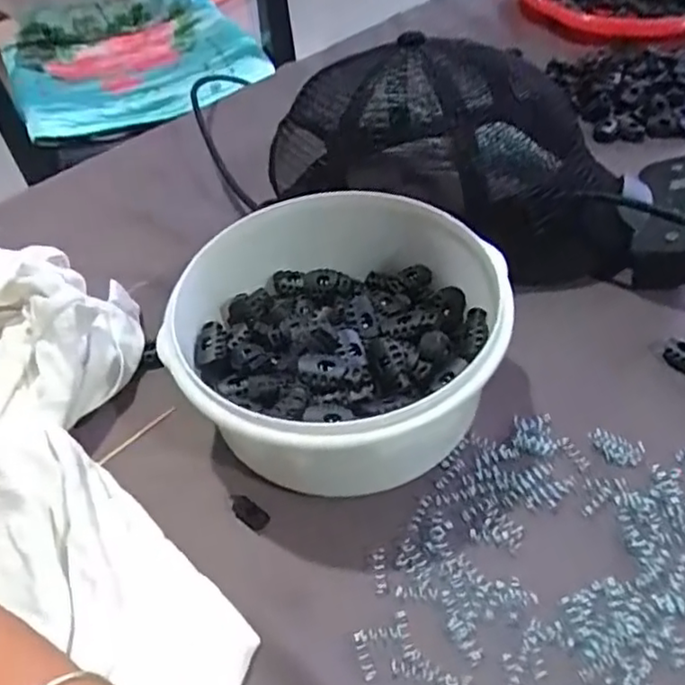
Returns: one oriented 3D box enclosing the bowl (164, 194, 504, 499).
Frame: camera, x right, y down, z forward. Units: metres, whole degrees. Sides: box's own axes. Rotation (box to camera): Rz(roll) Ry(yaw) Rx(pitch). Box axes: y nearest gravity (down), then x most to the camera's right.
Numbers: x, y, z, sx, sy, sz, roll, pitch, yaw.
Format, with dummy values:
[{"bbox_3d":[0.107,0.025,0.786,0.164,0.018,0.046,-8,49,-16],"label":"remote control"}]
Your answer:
[{"bbox_3d":[0.001,0.002,0.338,0.163,0.076,0.156,-3,49,4],"label":"bowl"}]

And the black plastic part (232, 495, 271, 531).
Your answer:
[{"bbox_3d":[-0.047,0.083,0.322,0.023,0.004,0.011,29,58,28],"label":"black plastic part"}]

